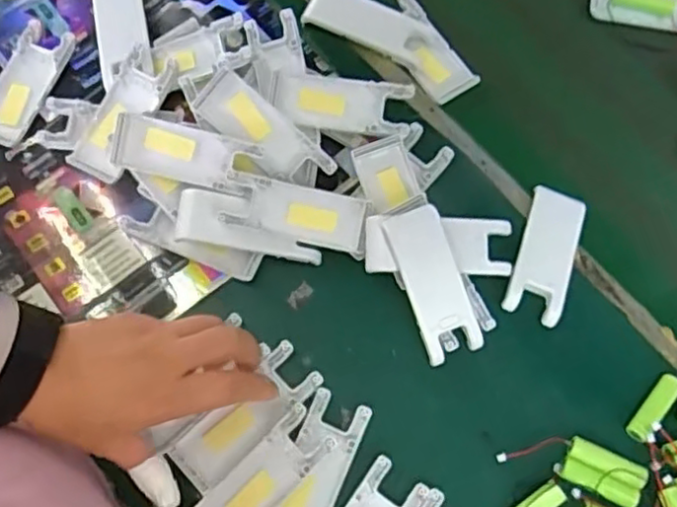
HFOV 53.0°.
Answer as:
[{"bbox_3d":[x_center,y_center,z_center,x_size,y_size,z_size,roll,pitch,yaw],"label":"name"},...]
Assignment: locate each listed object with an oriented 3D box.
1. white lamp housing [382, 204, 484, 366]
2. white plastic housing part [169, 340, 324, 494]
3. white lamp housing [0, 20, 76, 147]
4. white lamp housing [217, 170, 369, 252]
[{"bbox_3d":[0.064,0.020,0.459,0.039,0.013,0.102,-18,87,-6],"label":"white lamp housing"},{"bbox_3d":[-0.061,0.108,0.453,0.103,0.014,0.041,-40,77,-11],"label":"white plastic housing part"},{"bbox_3d":[-0.251,-0.134,0.531,0.044,0.012,0.103,21,75,7],"label":"white lamp housing"},{"bbox_3d":[-0.030,-0.029,0.475,0.097,0.018,0.037,12,73,-10],"label":"white lamp housing"}]

